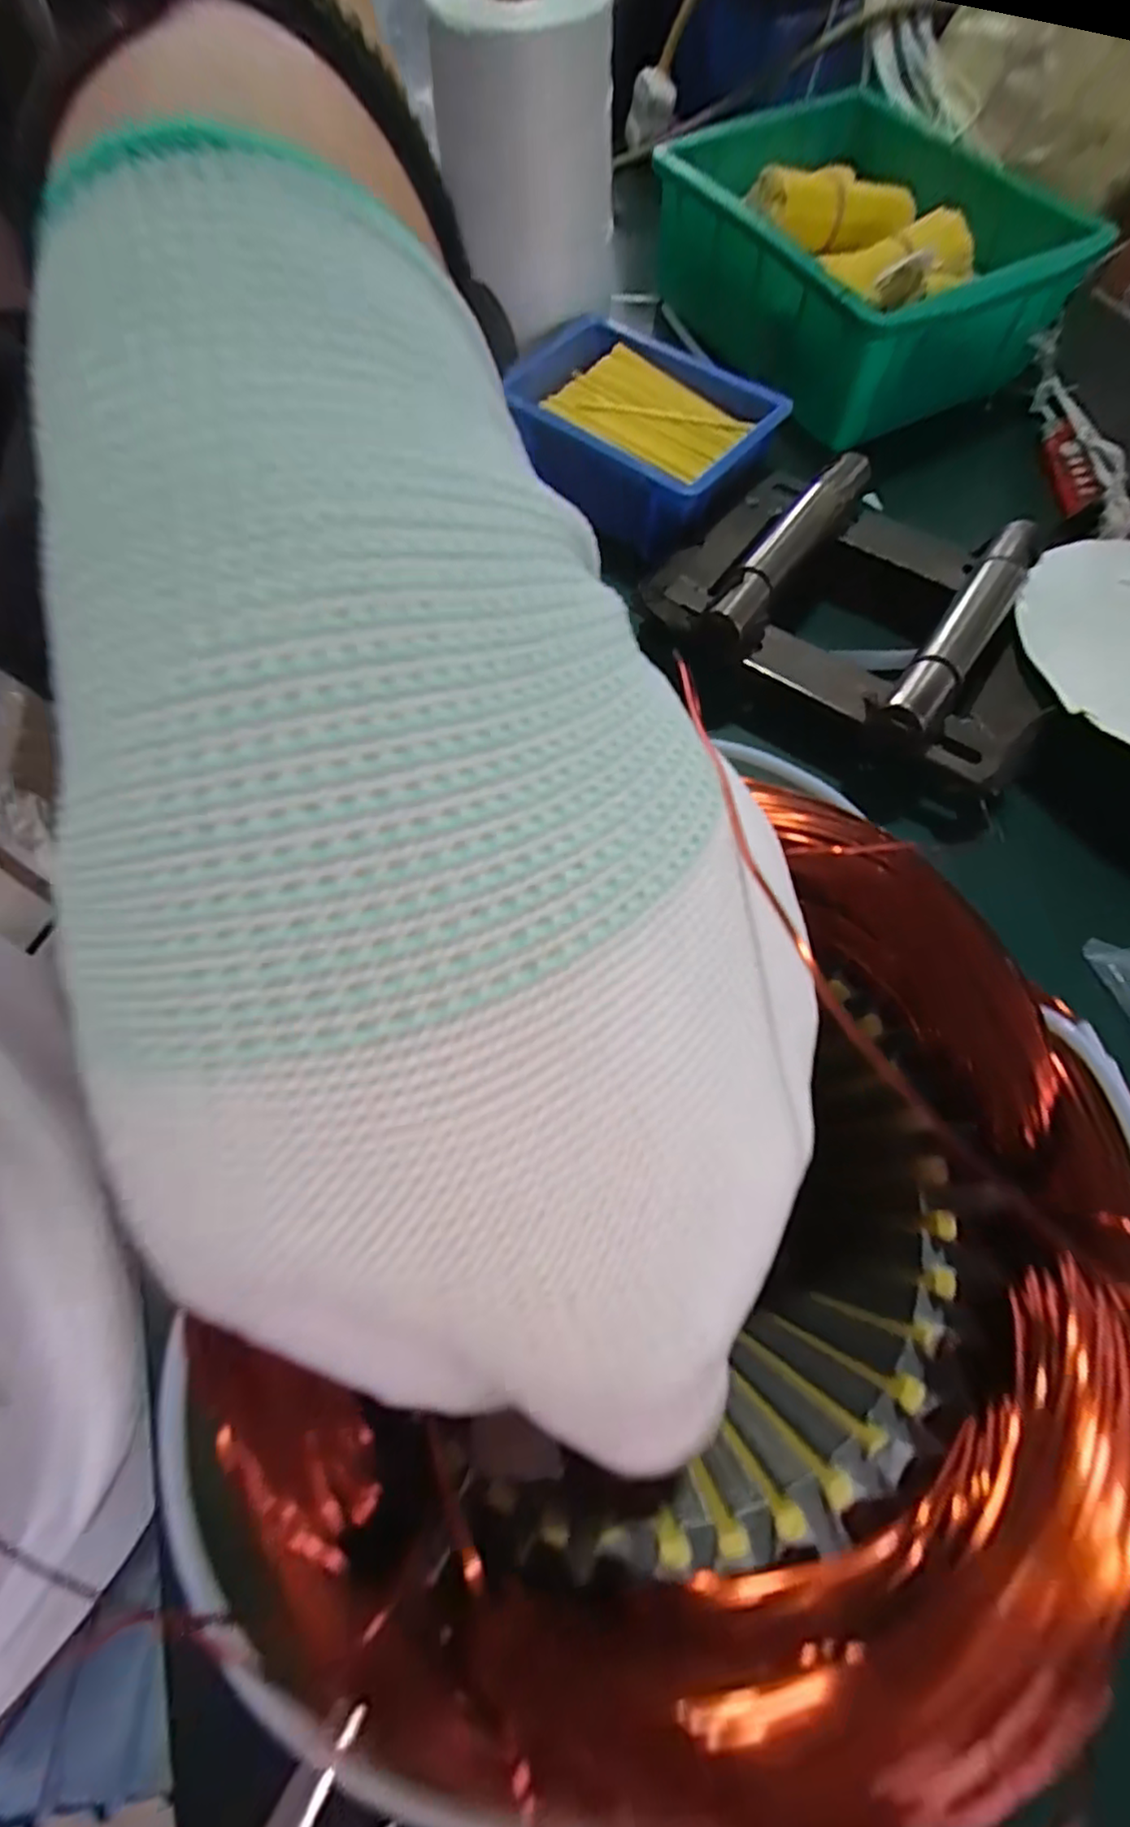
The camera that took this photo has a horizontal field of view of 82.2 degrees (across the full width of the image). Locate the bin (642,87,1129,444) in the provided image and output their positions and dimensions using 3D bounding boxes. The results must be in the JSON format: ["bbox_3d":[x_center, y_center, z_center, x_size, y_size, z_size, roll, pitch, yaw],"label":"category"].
[{"bbox_3d":[0.189,-0.436,0.439,0.205,0.089,0.250,-31,70,-11],"label":"bin"}]

